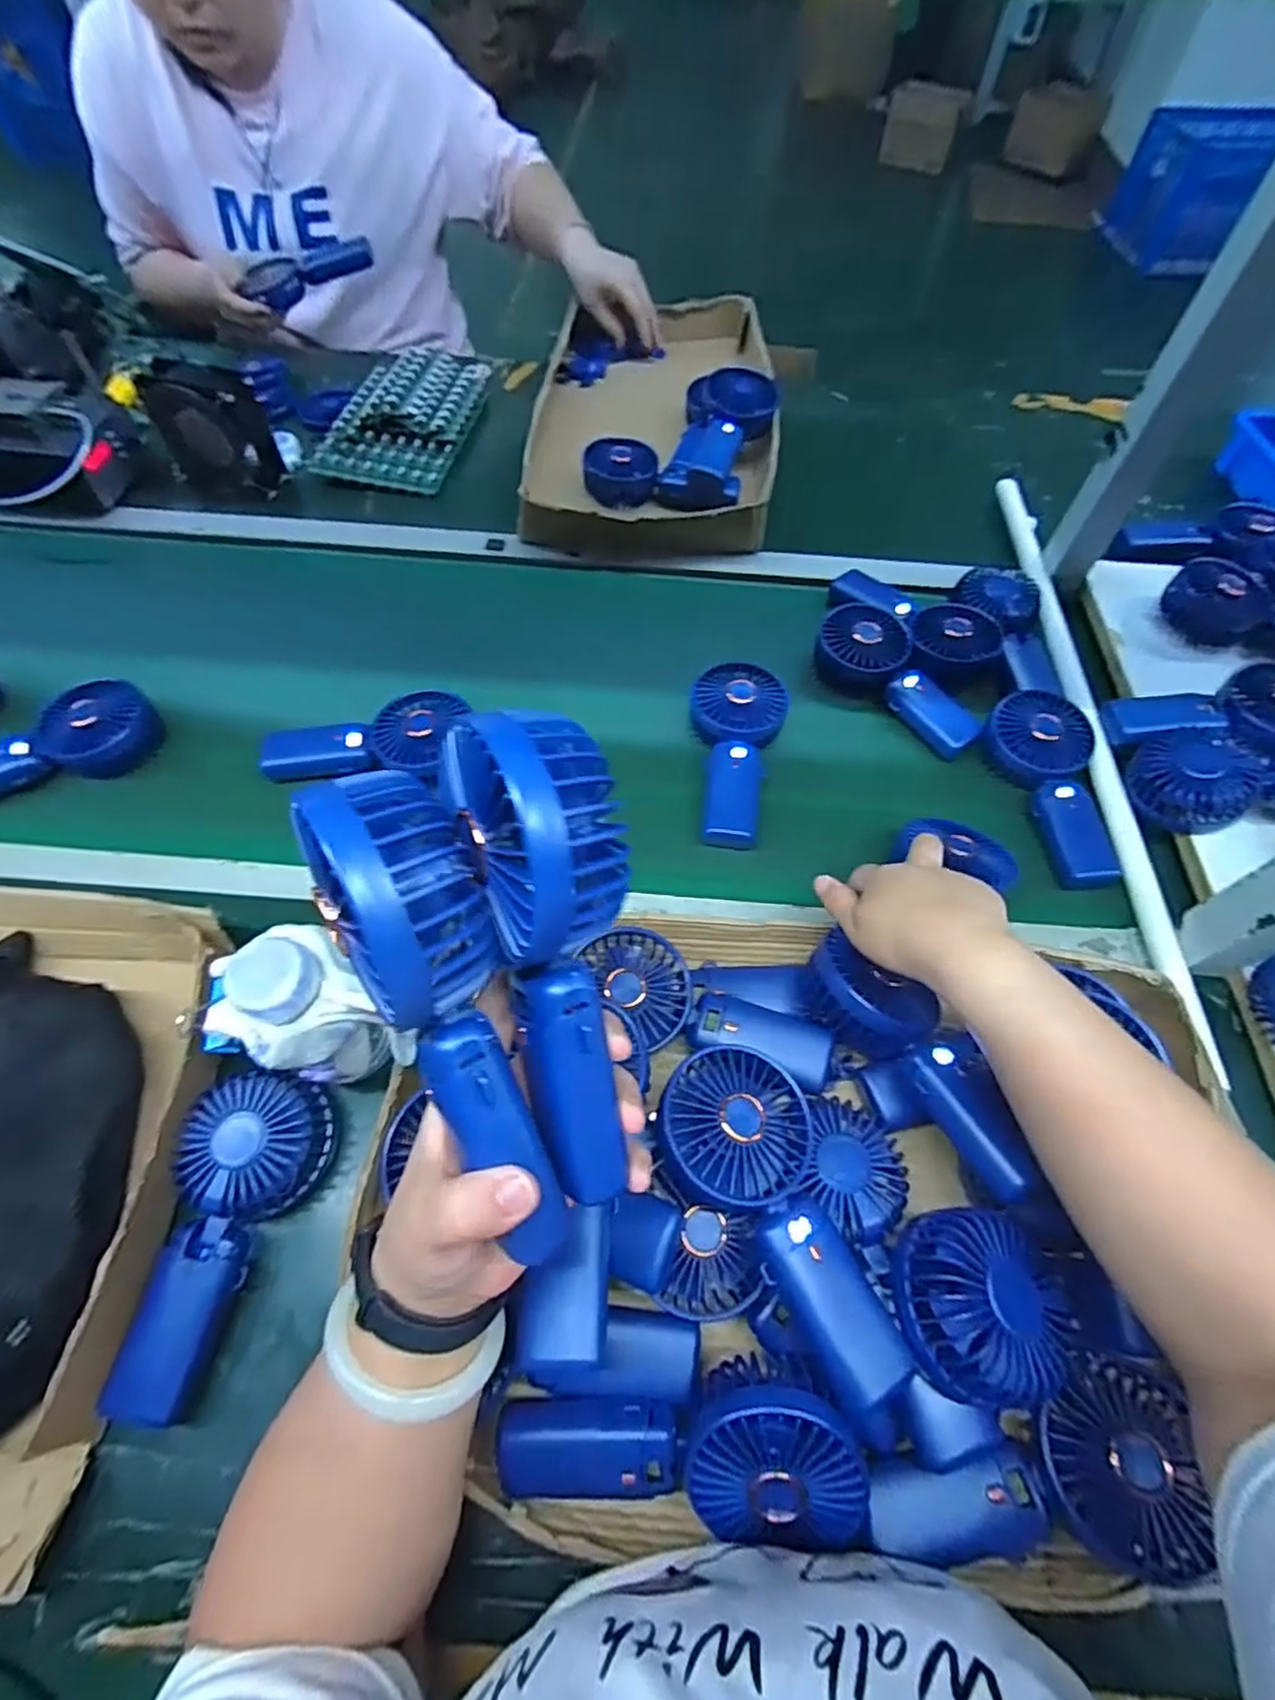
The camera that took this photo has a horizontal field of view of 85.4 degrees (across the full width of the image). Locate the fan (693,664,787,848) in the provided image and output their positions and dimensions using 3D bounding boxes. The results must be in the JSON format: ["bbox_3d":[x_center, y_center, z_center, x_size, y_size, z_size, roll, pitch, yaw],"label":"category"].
[{"bbox_3d":[0.091,-0.087,0.610,0.082,0.039,0.171,2,59,0],"label":"fan"}]

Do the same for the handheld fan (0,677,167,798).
[{"bbox_3d":[-0.512,-0.085,0.605,0.178,0.070,0.061,-14,60,-9],"label":"handheld fan"}]

